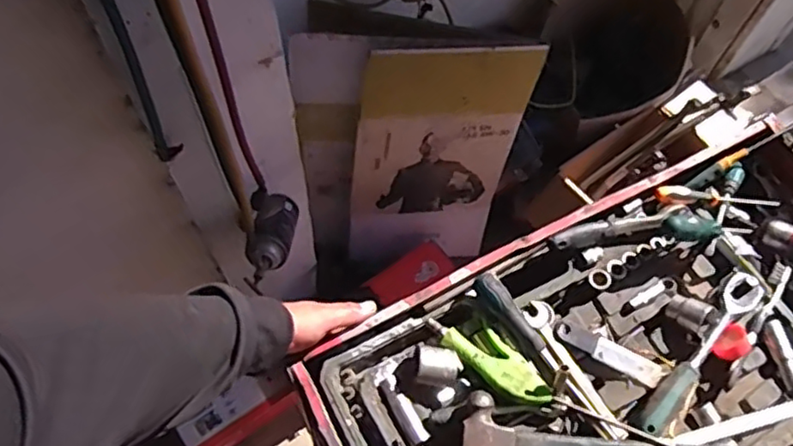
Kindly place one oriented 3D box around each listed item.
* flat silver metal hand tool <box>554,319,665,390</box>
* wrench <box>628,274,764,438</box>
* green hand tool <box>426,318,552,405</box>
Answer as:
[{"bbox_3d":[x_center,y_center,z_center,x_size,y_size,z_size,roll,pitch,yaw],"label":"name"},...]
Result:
[{"bbox_3d":[0.243,0.148,0.737,0.133,0.012,0.032,27,64,-3],"label":"flat silver metal hand tool"},{"bbox_3d":[0.347,0.150,0.738,0.043,0.036,0.245,39,67,16],"label":"wrench"},{"bbox_3d":[0.102,0.148,0.711,0.148,0.022,0.047,40,67,17],"label":"green hand tool"}]

